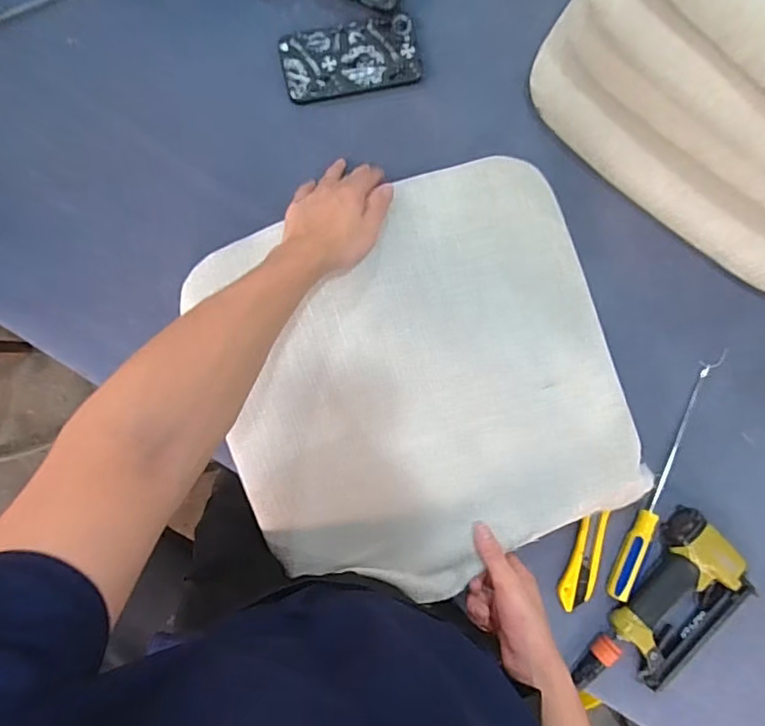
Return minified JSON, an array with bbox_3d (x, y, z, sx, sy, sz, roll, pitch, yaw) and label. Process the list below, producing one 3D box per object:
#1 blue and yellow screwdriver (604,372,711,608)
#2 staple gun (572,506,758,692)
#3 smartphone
[{"bbox_3d":[0.354,0.152,0.660,0.030,0.033,0.304,25,91,-4],"label":"blue and yellow screwdriver"},{"bbox_3d":[0.362,0.312,0.662,0.128,0.041,0.238,33,90,-5],"label":"staple gun"},{"bbox_3d":[-0.037,-0.361,0.625,0.159,0.016,0.079,-11,93,-3],"label":"smartphone"}]

